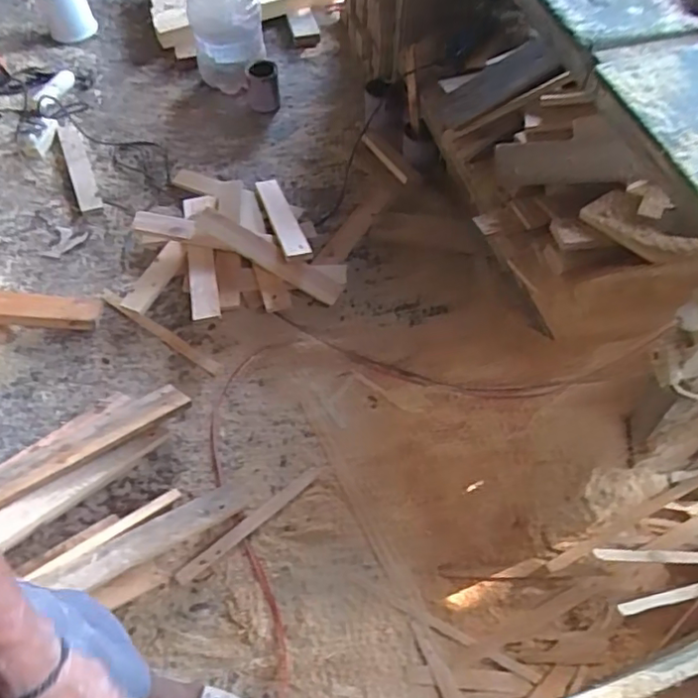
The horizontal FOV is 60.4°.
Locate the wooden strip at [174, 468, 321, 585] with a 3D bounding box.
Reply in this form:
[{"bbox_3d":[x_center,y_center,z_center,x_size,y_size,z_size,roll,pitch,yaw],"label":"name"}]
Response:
[{"bbox_3d":[-0.209,0.376,1.297,0.365,0.016,0.037,-34,64,-21],"label":"wooden strip"}]

